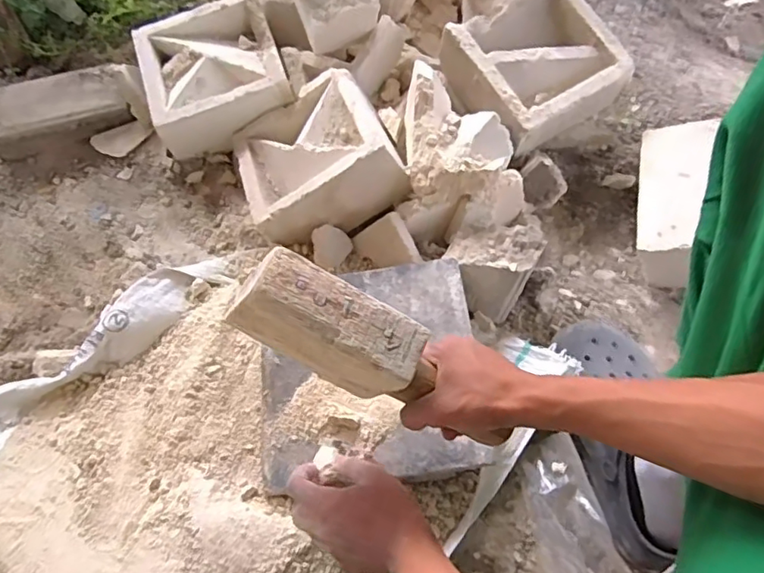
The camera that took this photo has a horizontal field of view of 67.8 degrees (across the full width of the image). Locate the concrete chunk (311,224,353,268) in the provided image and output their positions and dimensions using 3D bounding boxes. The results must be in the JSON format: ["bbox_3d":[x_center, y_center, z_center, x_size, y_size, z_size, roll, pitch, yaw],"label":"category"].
[{"bbox_3d":[-0.066,-0.054,0.760,0.053,0.011,0.057,-14,102,-19],"label":"concrete chunk"}]

